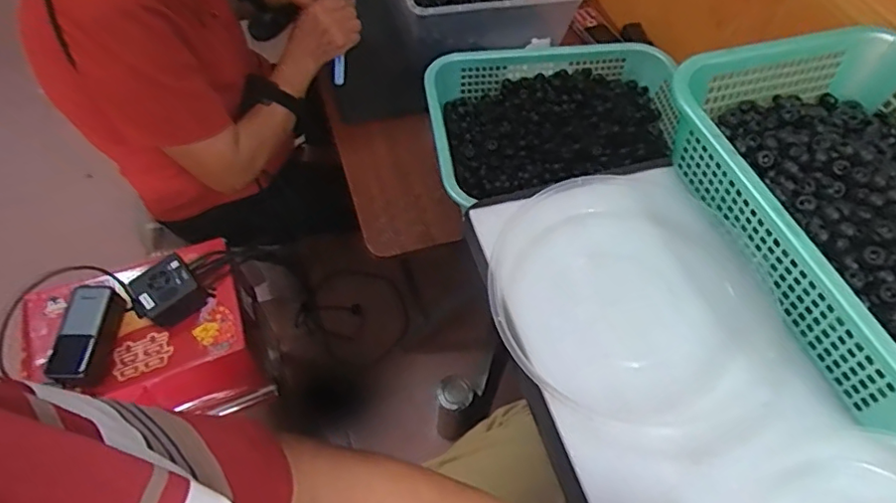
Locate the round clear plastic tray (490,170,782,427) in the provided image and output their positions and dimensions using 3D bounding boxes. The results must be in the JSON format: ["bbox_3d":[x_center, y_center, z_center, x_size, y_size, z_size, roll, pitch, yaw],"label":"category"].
[{"bbox_3d":[0.154,0.032,0.504,0.234,0.036,0.223,2,56,-3],"label":"round clear plastic tray"}]

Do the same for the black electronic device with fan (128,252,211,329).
[{"bbox_3d":[-0.388,0.056,0.801,0.083,0.050,0.077,-33,65,-23],"label":"black electronic device with fan"}]

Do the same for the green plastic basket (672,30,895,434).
[{"bbox_3d":[0.394,-0.035,0.502,0.286,0.081,0.378,-14,58,-13],"label":"green plastic basket"}]

